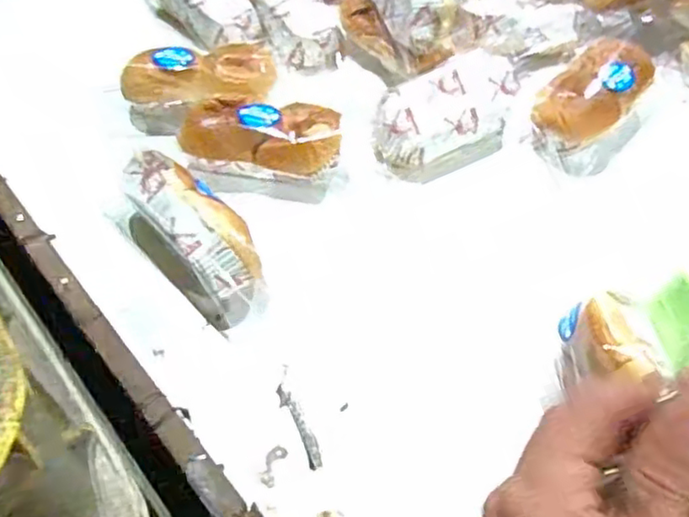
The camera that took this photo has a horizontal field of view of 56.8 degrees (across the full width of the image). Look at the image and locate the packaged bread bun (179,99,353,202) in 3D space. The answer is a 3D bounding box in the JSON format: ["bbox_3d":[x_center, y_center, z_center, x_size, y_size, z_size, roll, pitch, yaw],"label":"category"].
[{"bbox_3d":[-0.075,-0.100,0.573,0.145,0.049,0.077,4,55,1],"label":"packaged bread bun"}]

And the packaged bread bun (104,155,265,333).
[{"bbox_3d":[-0.124,-0.021,0.507,0.061,0.061,0.162,-37,63,-24],"label":"packaged bread bun"}]

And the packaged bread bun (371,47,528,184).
[{"bbox_3d":[0.100,-0.131,0.596,0.147,0.061,0.082,-24,59,-17],"label":"packaged bread bun"}]

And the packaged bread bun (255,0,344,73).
[{"bbox_3d":[-0.047,-0.246,0.685,0.069,0.043,0.104,-19,57,-14],"label":"packaged bread bun"}]

